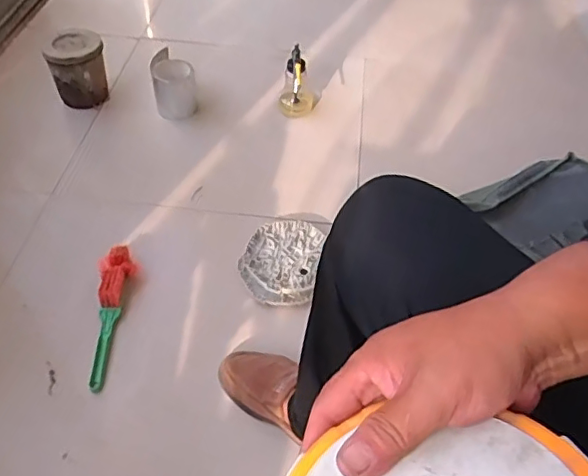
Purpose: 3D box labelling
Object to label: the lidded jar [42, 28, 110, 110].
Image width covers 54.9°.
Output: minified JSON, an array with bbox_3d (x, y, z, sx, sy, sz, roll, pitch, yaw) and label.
[{"bbox_3d":[-0.478,-0.369,1.264,0.120,0.144,0.103,-13,51,-15],"label":"lidded jar"}]

